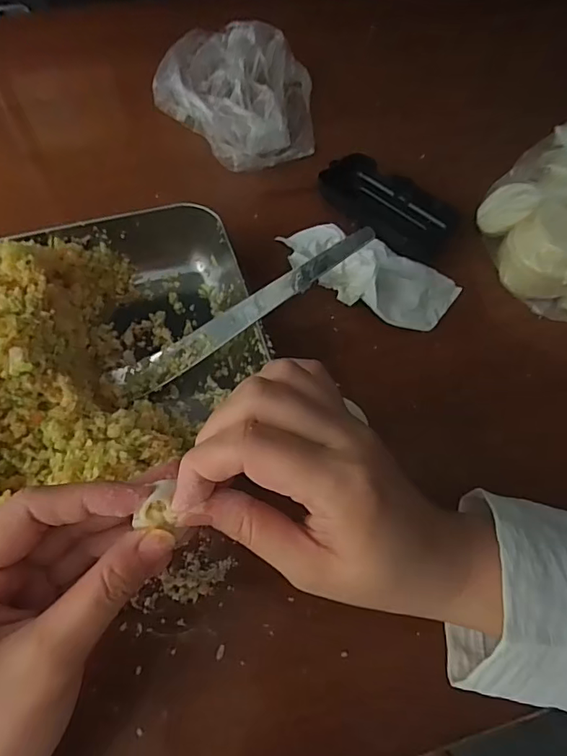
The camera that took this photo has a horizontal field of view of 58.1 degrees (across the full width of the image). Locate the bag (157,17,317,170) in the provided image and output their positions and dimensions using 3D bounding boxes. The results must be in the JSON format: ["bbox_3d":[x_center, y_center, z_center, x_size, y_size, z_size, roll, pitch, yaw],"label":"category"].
[{"bbox_3d":[-0.044,-0.247,0.450,0.140,0.065,0.163,1,60,-1],"label":"bag"}]

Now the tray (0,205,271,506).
[{"bbox_3d":[-0.142,-0.018,0.300,0.267,0.063,0.204,-20,62,-13],"label":"tray"}]

